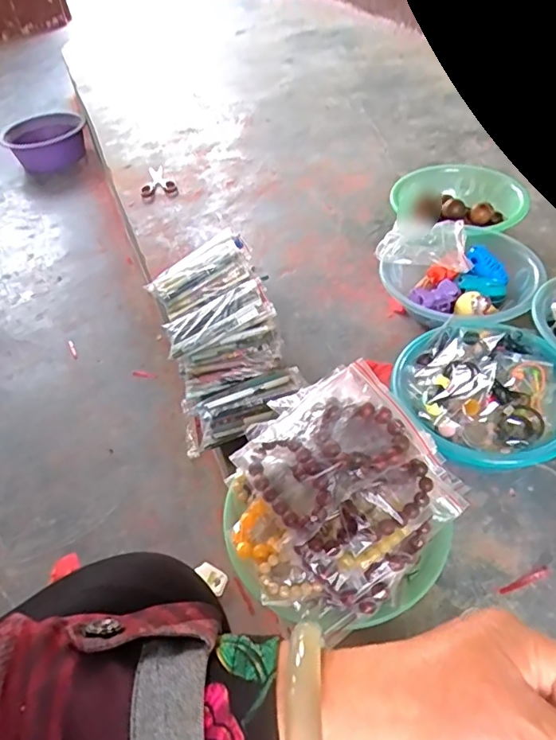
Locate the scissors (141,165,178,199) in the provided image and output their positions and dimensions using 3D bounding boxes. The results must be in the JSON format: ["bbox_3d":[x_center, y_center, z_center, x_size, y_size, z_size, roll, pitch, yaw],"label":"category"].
[{"bbox_3d":[-0.278,-0.437,1.221,0.078,0.011,0.153,-14,47,-6],"label":"scissors"}]

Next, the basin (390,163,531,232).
[{"bbox_3d":[0.337,-0.291,0.970,0.208,0.087,0.209,-3,47,4],"label":"basin"}]

